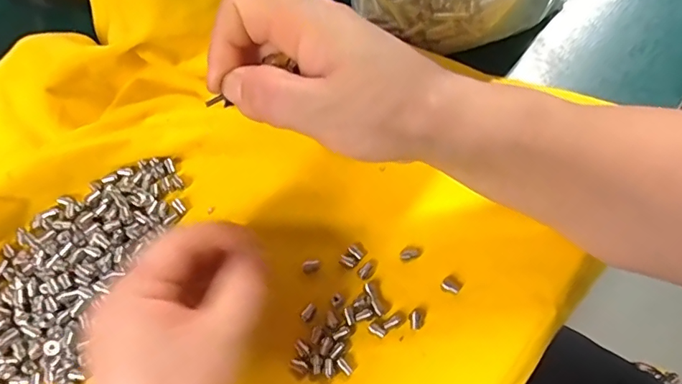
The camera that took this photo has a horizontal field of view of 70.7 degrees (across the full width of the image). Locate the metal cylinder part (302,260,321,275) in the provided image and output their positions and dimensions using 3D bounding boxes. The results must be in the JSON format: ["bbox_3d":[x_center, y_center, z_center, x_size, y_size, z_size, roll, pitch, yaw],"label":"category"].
[{"bbox_3d":[-0.018,0.045,0.288,0.011,0.007,0.007,-18,71,-7],"label":"metal cylinder part"}]

